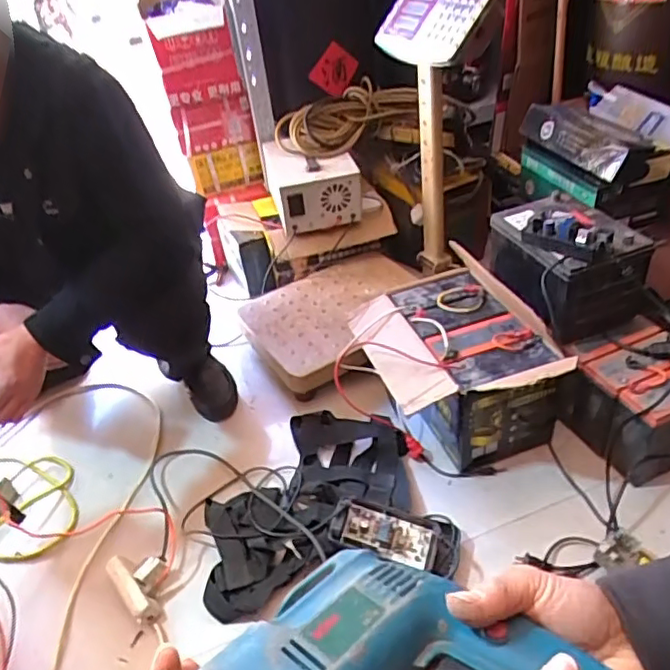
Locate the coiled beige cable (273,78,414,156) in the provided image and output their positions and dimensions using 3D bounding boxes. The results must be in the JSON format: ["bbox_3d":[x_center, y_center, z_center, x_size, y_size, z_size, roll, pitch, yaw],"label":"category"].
[{"bbox_3d":[0.029,-0.519,1.455,0.349,0.132,0.123,-18,37,11],"label":"coiled beige cable"}]

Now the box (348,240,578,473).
[{"bbox_3d":[0.217,0.057,1.108,0.287,0.292,0.399,-20,40,-16],"label":"box"}]

